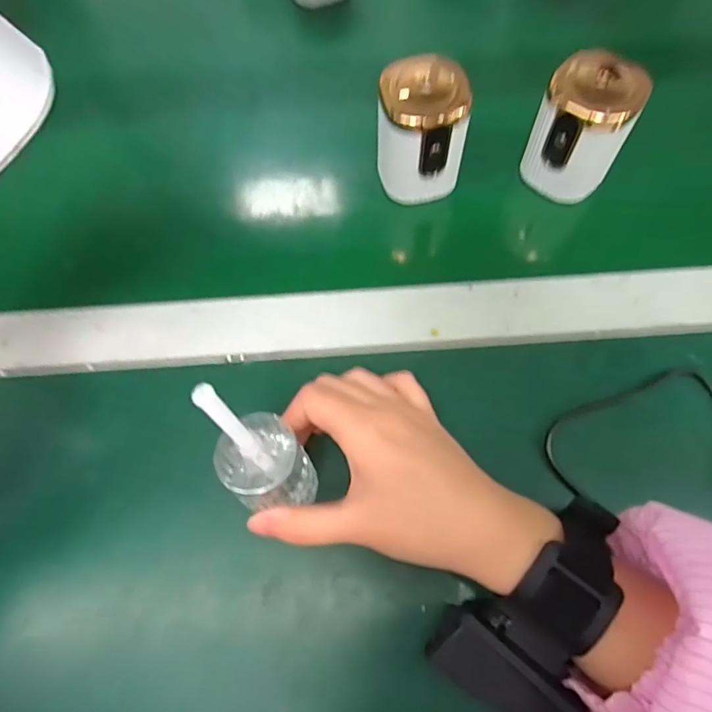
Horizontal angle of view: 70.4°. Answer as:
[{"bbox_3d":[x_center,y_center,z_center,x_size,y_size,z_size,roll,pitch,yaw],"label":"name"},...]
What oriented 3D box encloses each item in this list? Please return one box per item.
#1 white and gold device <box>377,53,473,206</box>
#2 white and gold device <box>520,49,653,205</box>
[{"bbox_3d":[0.043,-0.143,0.330,0.056,0.081,0.042,6,67,3],"label":"white and gold device"},{"bbox_3d":[0.145,-0.145,0.329,0.056,0.076,0.050,28,70,12],"label":"white and gold device"}]

